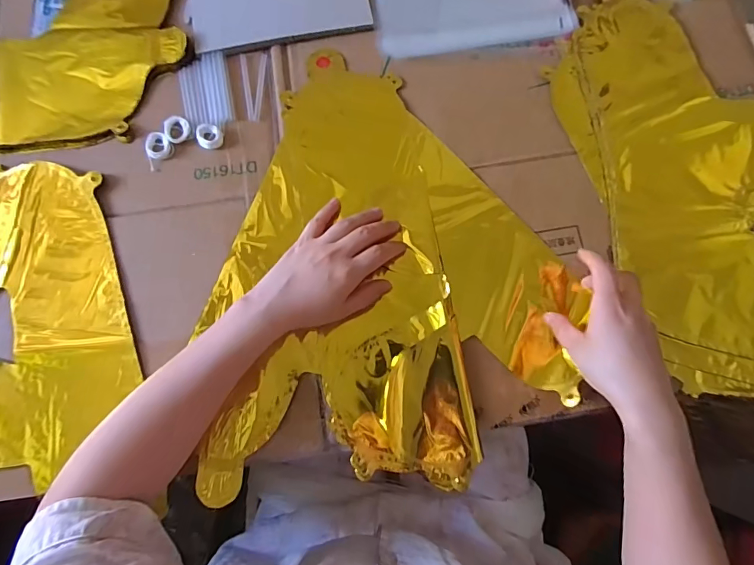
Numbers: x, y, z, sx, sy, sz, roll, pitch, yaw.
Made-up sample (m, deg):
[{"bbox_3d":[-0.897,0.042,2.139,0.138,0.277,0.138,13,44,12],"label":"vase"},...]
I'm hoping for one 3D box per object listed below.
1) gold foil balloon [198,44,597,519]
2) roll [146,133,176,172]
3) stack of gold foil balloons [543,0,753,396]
[{"bbox_3d":[0.012,-0.025,0.430,0.336,0.026,0.406,-2,77,0],"label":"gold foil balloon"},{"bbox_3d":[-0.218,-0.134,0.448,0.026,0.005,0.038,-17,78,-3],"label":"roll"},{"bbox_3d":[0.318,-0.109,0.439,0.204,0.010,0.462,-17,78,-3],"label":"stack of gold foil balloons"}]

